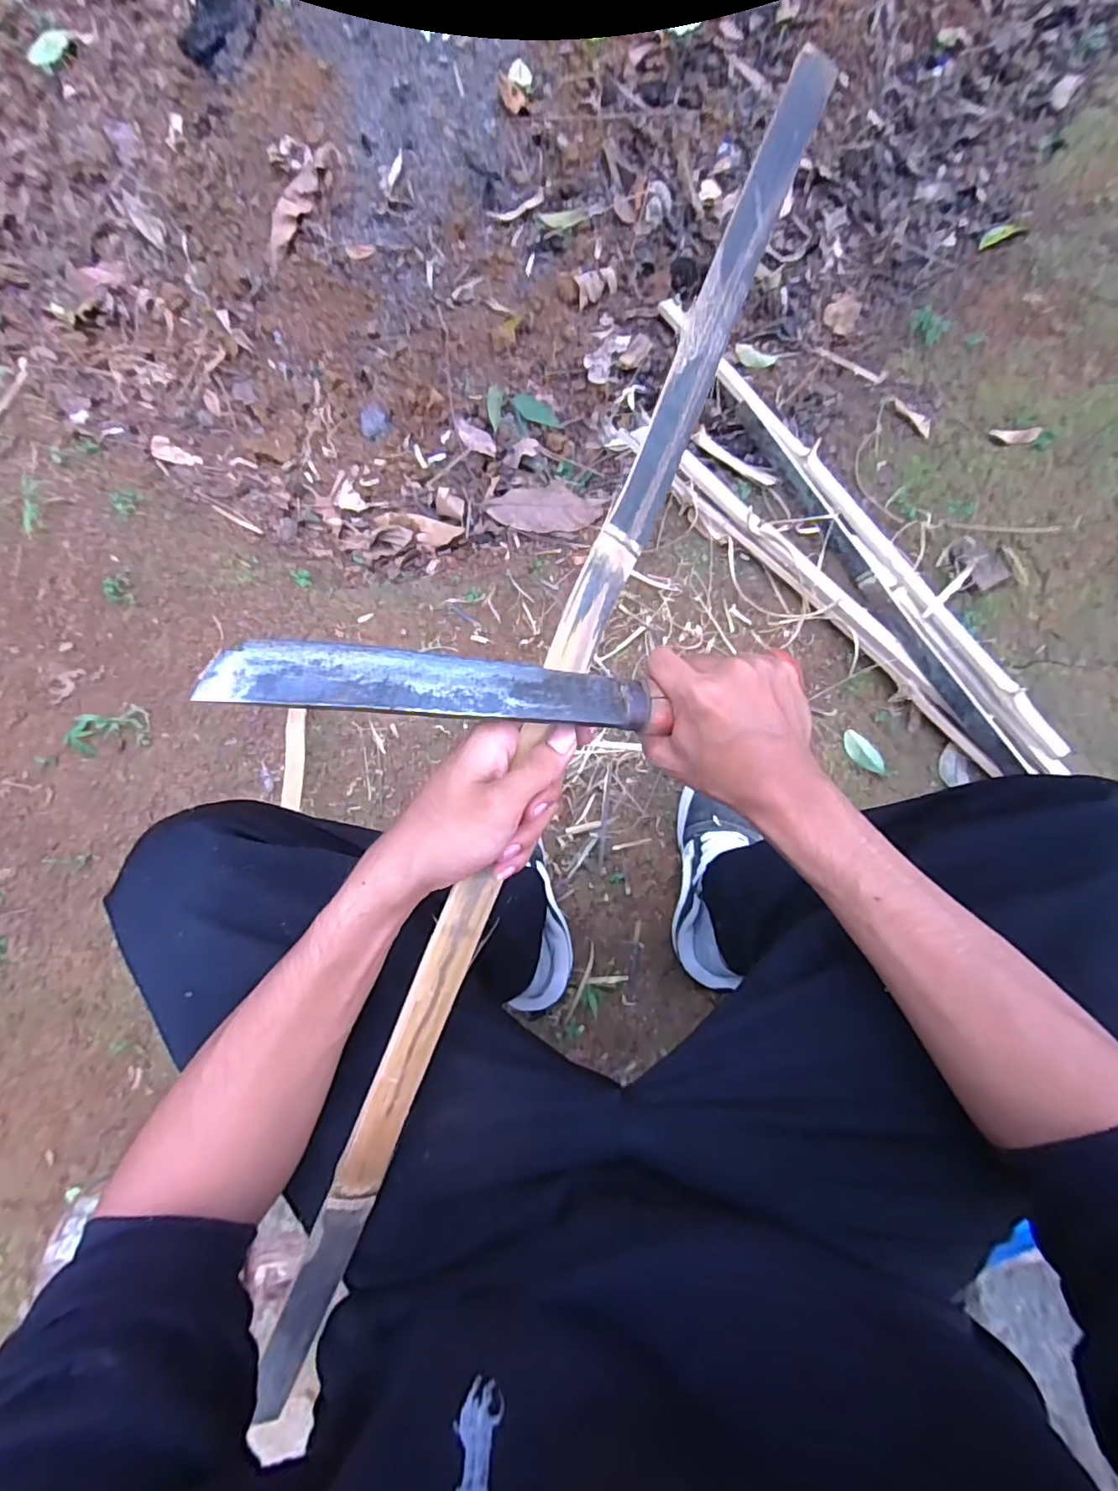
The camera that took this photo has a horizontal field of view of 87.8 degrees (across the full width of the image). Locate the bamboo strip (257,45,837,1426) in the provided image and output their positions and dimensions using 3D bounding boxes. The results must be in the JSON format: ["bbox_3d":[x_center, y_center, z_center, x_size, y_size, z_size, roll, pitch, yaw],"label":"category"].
[{"bbox_3d":[-0.010,-0.009,0.347,0.029,0.018,0.851,23,90,3],"label":"bamboo strip"}]

